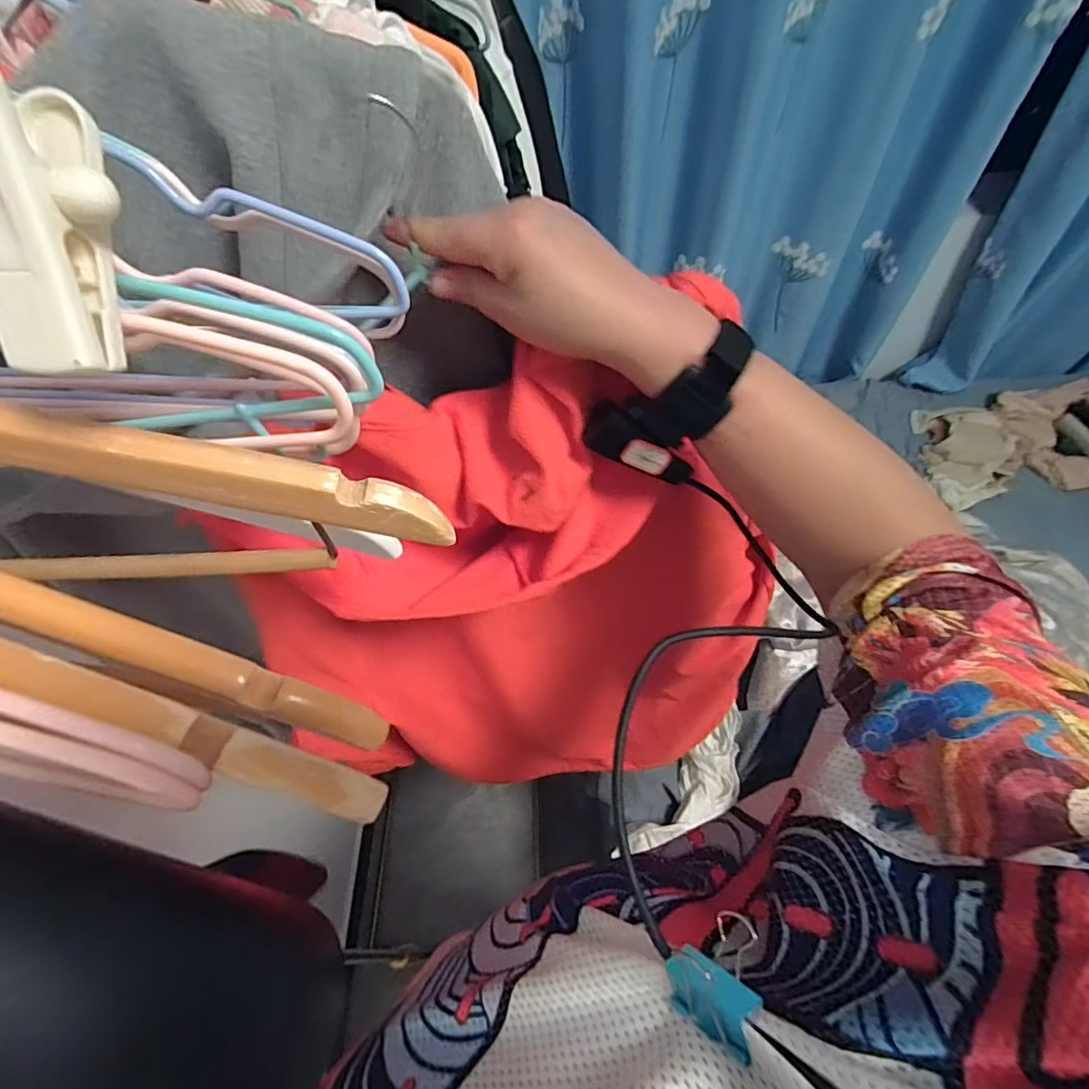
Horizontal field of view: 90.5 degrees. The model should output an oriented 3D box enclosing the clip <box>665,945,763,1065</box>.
[{"bbox_3d":[0.062,0.171,0.203,0.037,0.012,0.023,0,71,52],"label":"clip"}]

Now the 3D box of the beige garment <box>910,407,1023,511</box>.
[{"bbox_3d":[1.092,-0.229,1.389,0.207,0.130,0.297,10,45,11],"label":"beige garment"}]

